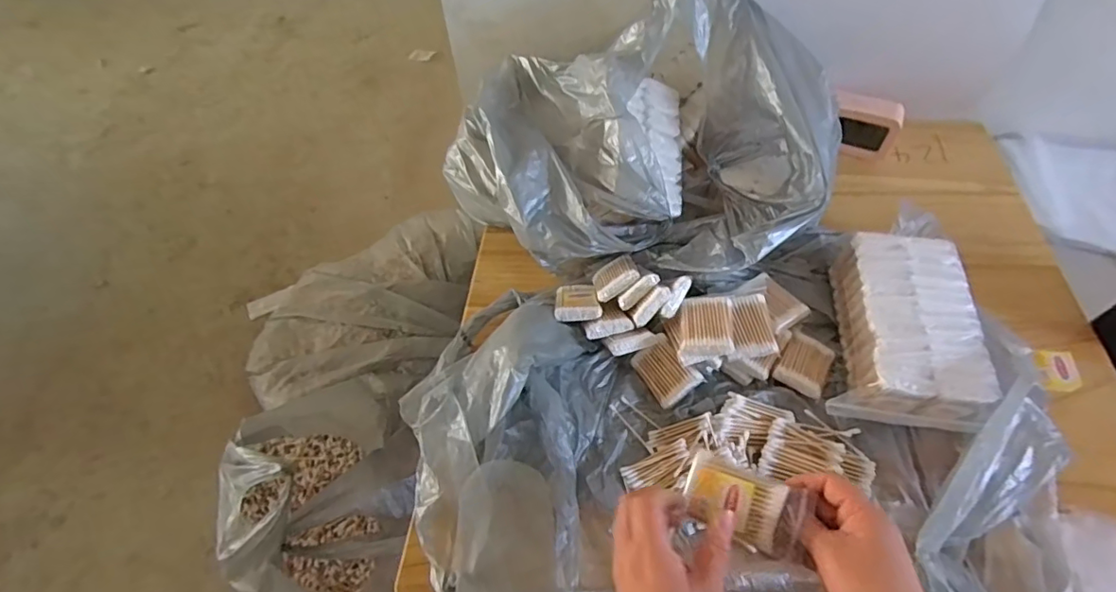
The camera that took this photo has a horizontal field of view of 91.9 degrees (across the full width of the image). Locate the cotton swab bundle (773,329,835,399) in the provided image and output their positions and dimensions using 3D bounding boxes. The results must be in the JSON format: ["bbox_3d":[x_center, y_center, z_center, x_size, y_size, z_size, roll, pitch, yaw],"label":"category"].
[{"bbox_3d":[0.288,0.077,0.627,0.056,0.018,0.074,25,57,20],"label":"cotton swab bundle"}]

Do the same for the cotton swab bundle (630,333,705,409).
[{"bbox_3d":[0.124,0.087,0.625,0.056,0.021,0.072,-43,62,10],"label":"cotton swab bundle"}]

